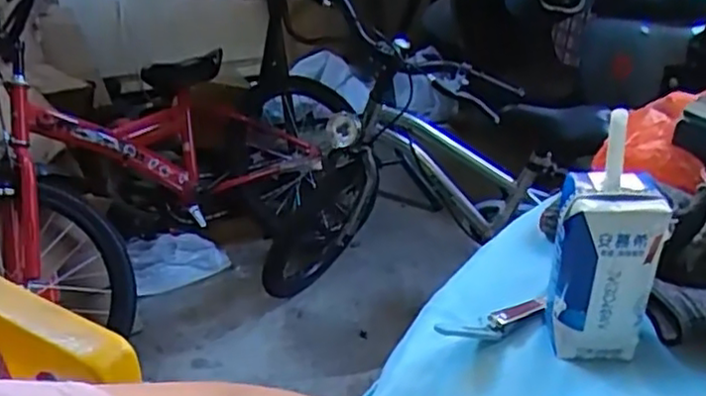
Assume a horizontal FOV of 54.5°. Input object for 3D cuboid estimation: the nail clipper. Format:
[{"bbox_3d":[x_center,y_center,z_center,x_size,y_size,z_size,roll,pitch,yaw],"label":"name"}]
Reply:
[{"bbox_3d":[0.087,0.075,0.412,0.078,0.009,0.017,-12,33,-20],"label":"nail clipper"}]

